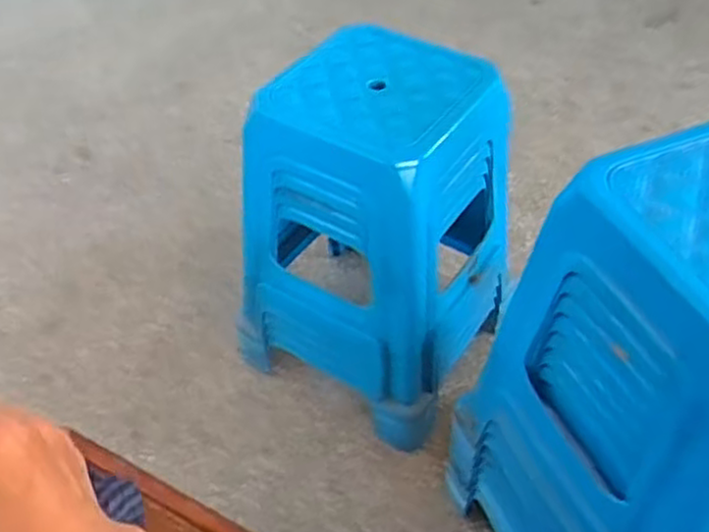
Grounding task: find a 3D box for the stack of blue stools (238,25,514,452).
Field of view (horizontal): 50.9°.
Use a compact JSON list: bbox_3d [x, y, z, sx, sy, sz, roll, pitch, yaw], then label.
[{"bbox_3d":[0.032,-0.052,1.178,0.329,0.498,0.325,26,53,24],"label":"stack of blue stools"}]

